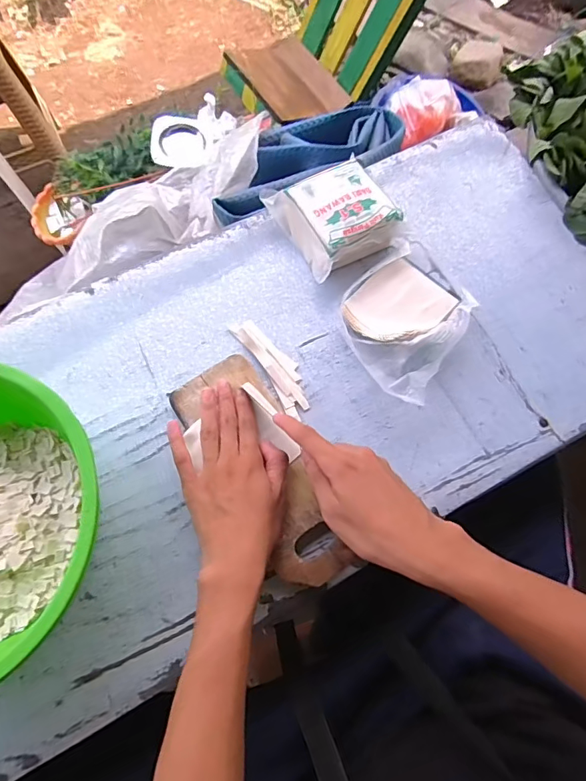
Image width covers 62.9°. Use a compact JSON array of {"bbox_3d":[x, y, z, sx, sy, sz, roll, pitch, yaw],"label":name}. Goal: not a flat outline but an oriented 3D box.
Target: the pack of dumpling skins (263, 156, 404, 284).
[{"bbox_3d":[0.050,-0.201,0.551,0.121,0.043,0.127,-28,72,-11],"label":"pack of dumpling skins"}]

